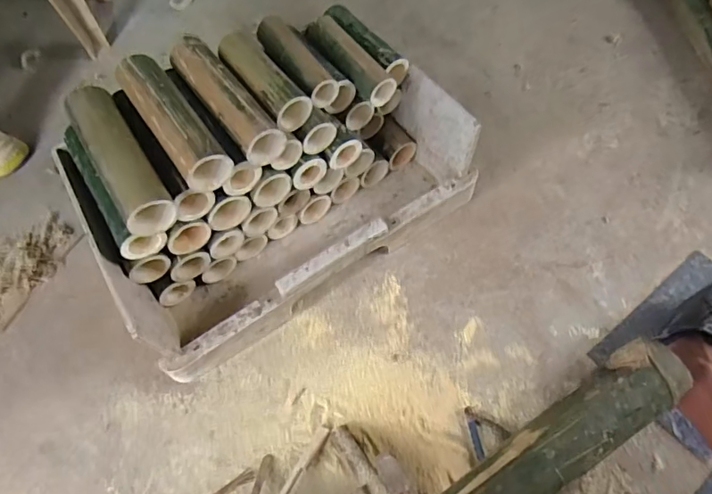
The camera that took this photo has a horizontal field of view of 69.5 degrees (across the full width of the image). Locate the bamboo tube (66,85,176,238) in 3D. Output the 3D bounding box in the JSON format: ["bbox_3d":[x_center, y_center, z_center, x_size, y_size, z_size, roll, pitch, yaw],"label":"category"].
[{"bbox_3d":[-0.326,-0.123,0.707,0.066,0.075,0.233,-31,63,-15],"label":"bamboo tube"}]

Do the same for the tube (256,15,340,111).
[{"bbox_3d":[-0.096,-0.299,0.811,0.058,0.053,0.180,-31,58,-13],"label":"tube"}]

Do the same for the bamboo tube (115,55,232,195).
[{"bbox_3d":[-0.259,-0.179,0.725,0.069,0.072,0.227,-32,63,-15],"label":"bamboo tube"}]

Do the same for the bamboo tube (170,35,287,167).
[{"bbox_3d":[-0.191,-0.218,0.748,0.063,0.070,0.227,-34,59,-15],"label":"bamboo tube"}]

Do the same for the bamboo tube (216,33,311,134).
[{"bbox_3d":[-0.137,-0.251,0.764,0.063,0.057,0.179,-33,68,-16],"label":"bamboo tube"}]

